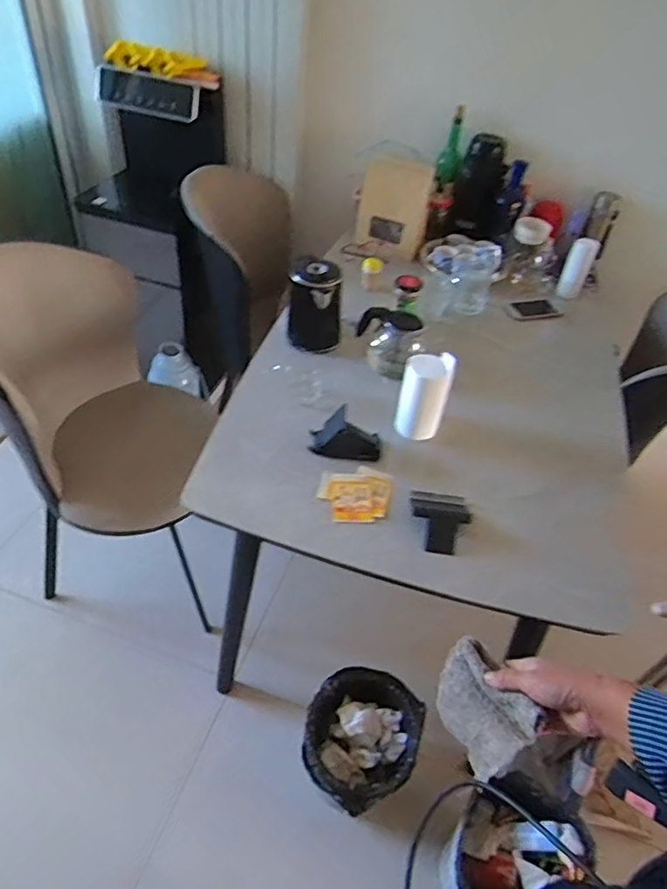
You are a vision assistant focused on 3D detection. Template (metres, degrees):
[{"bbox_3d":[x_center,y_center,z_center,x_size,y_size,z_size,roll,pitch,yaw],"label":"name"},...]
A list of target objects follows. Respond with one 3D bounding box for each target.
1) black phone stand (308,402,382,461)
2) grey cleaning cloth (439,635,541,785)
[{"bbox_3d":[0.024,-0.021,1.065,0.131,0.071,0.075,6,44,-1],"label":"black phone stand"},{"bbox_3d":[0.169,0.294,0.648,0.066,0.093,0.134,-6,46,-13],"label":"grey cleaning cloth"}]

